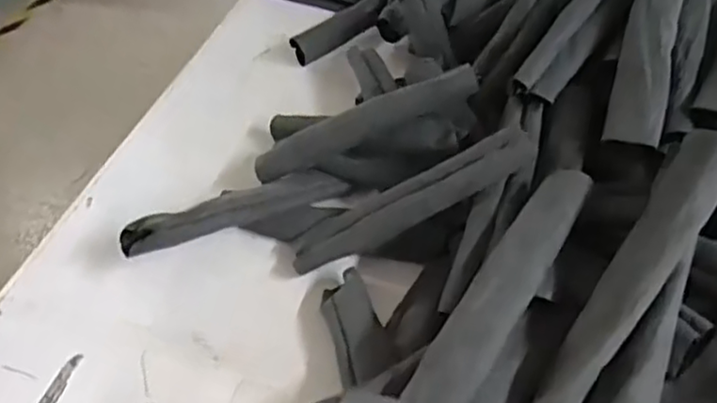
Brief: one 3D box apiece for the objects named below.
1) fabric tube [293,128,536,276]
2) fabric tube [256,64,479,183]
[{"bbox_3d":[0.035,0.001,0.489,0.184,0.021,0.033,-27,47,14],"label":"fabric tube"},{"bbox_3d":[0.003,-0.059,0.537,0.183,0.026,0.021,-22,46,17],"label":"fabric tube"}]

